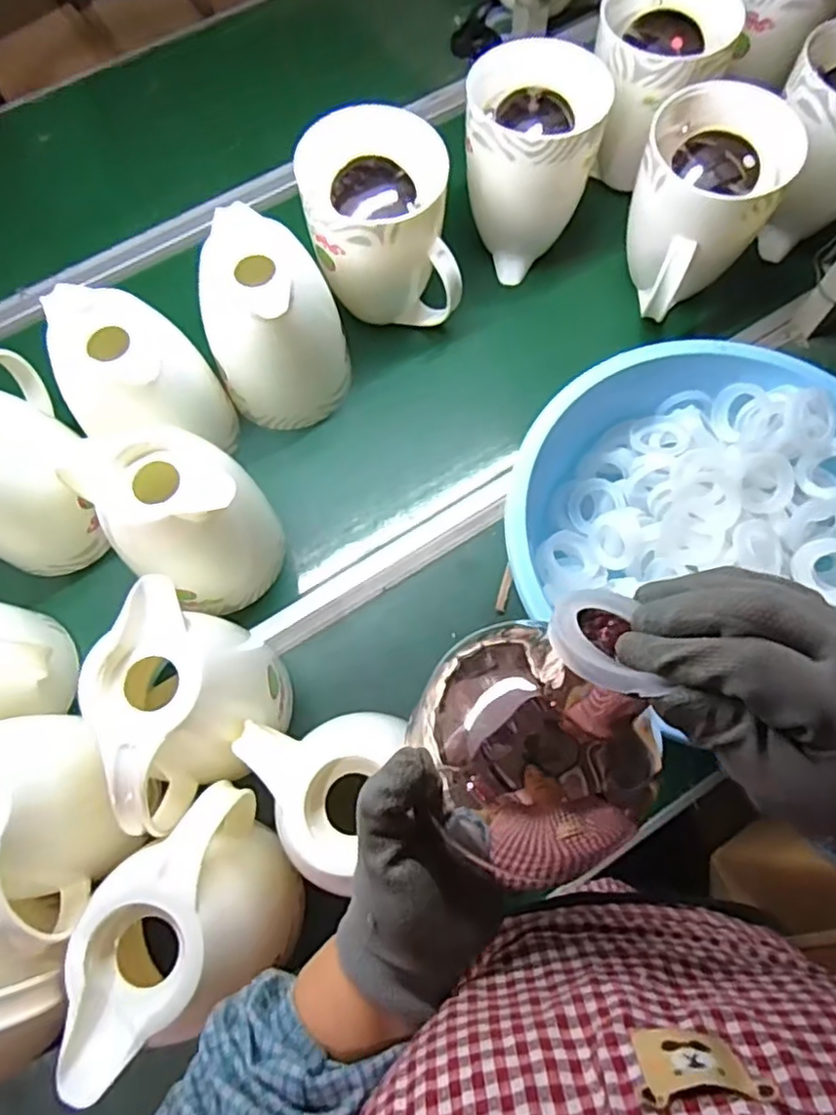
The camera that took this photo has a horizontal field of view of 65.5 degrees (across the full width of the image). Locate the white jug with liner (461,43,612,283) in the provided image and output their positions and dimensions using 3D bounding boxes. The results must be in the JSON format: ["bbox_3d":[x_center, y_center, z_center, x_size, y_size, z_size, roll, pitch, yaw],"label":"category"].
[{"bbox_3d":[0.127,-0.445,0.750,0.151,0.180,0.152,0,71,1],"label":"white jug with liner"}]

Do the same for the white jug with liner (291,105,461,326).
[{"bbox_3d":[-0.039,-0.352,0.719,0.155,0.189,0.137,-6,71,-1],"label":"white jug with liner"}]

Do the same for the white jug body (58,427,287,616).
[{"bbox_3d":[-0.209,-0.032,0.619,0.135,0.188,0.125,0,71,1],"label":"white jug body"}]

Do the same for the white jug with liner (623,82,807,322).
[{"bbox_3d":[0.303,-0.378,0.713,0.148,0.162,0.149,26,73,10],"label":"white jug with liner"}]

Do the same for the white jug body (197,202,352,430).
[{"bbox_3d":[-0.151,-0.239,0.688,0.142,0.181,0.125,-21,71,-6],"label":"white jug body"}]

